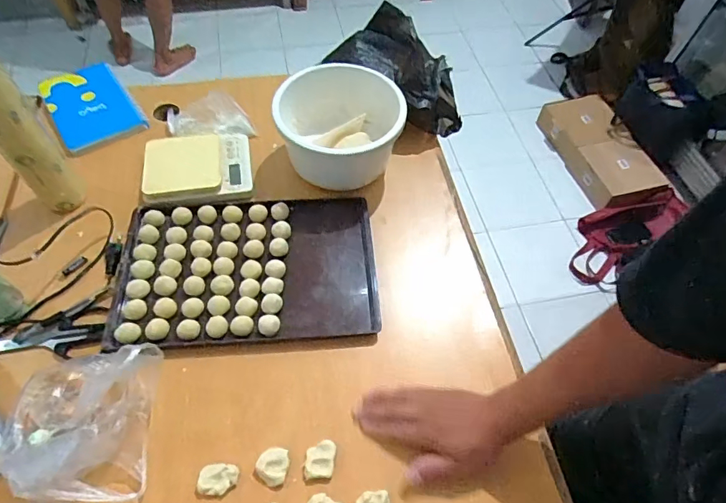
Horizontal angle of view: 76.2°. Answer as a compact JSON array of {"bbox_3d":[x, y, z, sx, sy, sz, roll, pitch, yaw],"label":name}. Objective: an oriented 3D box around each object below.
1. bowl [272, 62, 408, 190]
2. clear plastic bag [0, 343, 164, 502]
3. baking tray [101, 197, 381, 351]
[{"bbox_3d":[-0.036,-0.198,0.771,0.195,0.119,0.185,1,56,-2],"label":"bowl"},{"bbox_3d":[-0.332,0.195,0.541,0.154,0.058,0.177,-3,57,-4],"label":"clear plastic bag"},{"bbox_3d":[-0.171,0.021,0.700,0.368,0.036,0.238,-4,57,-5],"label":"baking tray"}]

